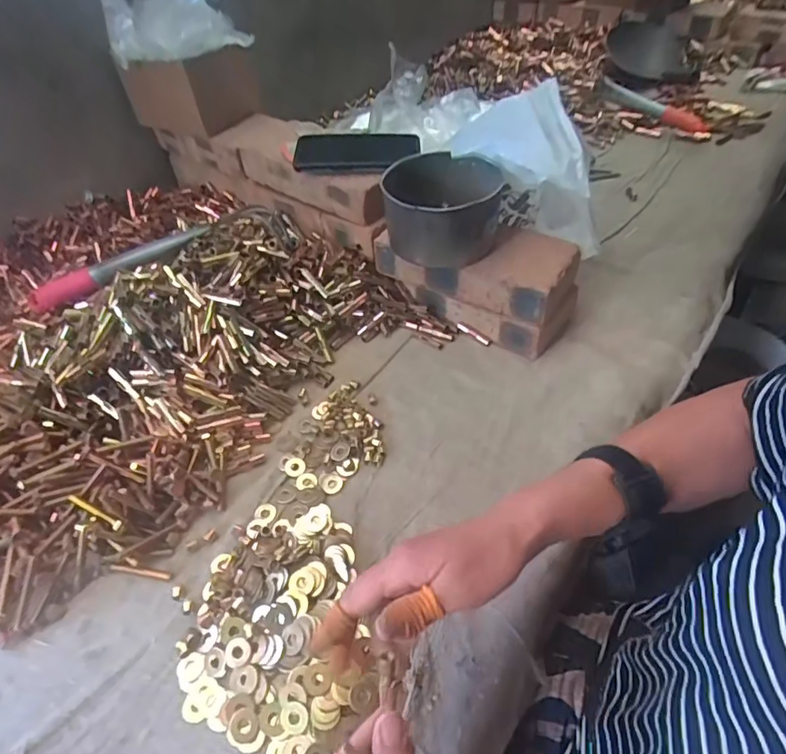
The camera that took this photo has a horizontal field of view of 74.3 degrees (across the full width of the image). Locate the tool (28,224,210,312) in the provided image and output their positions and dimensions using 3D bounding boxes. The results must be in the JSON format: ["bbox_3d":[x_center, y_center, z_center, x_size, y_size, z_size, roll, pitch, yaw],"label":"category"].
[{"bbox_3d":[-0.344,-0.137,0.649,0.237,0.031,0.032,-24,49,0],"label":"tool"}]

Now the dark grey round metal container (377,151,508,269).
[{"bbox_3d":[0.060,-0.197,0.614,0.126,0.085,0.118,-3,46,3],"label":"dark grey round metal container"}]

